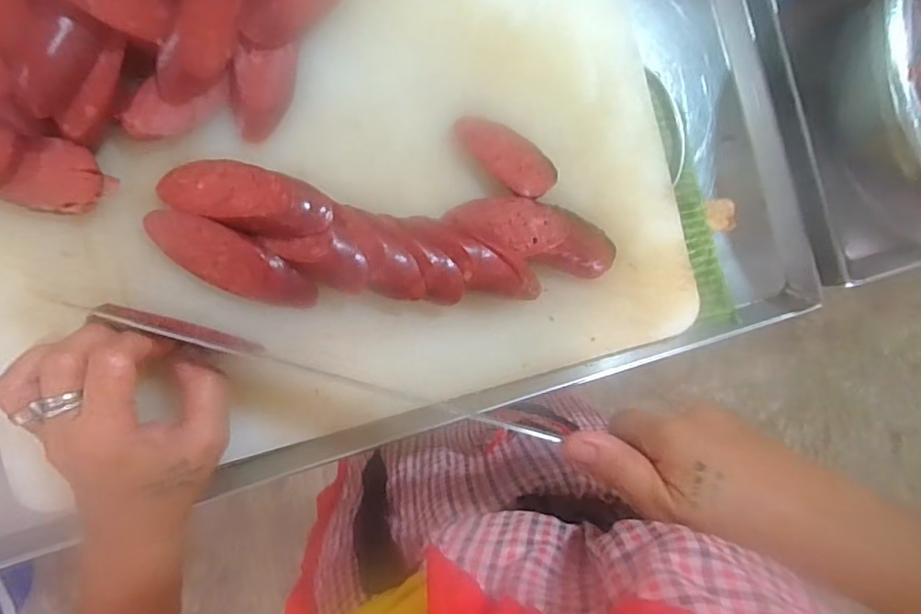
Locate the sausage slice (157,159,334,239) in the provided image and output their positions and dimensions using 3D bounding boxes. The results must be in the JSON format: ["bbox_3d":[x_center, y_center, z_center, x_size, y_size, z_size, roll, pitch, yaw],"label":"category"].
[{"bbox_3d":[-0.126,-0.064,0.333,0.104,0.012,0.037,15,87,10],"label":"sausage slice"}]

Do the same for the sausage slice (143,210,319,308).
[{"bbox_3d":[-0.135,-0.026,0.338,0.102,0.017,0.032,28,85,-8],"label":"sausage slice"}]

